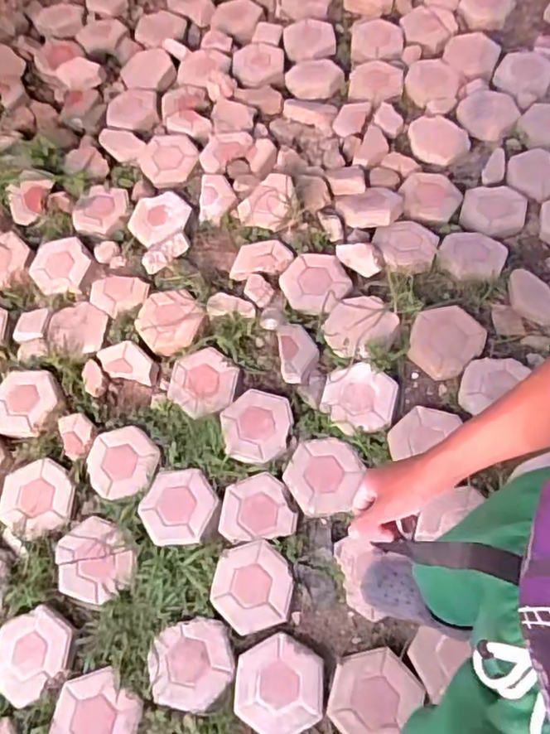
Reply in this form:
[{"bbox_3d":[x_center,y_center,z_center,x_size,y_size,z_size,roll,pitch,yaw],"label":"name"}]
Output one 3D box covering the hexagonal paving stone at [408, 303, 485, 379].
[{"bbox_3d":[0.482,-0.083,1.620,0.210,0.040,0.195,-40,69,-13],"label":"hexagonal paving stone"}]

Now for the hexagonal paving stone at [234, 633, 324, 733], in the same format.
[{"bbox_3d":[0.010,0.738,1.313,0.202,0.044,0.209,3,66,6],"label":"hexagonal paving stone"}]

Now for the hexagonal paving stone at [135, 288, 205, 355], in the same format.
[{"bbox_3d":[-0.326,-0.142,1.746,0.198,0.034,0.209,17,68,12],"label":"hexagonal paving stone"}]

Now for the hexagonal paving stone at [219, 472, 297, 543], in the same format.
[{"bbox_3d":[-0.047,0.366,1.494,0.192,0.034,0.164,-6,65,2],"label":"hexagonal paving stone"}]

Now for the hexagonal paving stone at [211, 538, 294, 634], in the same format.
[{"bbox_3d":[-0.057,0.542,1.414,0.194,0.032,0.201,-16,65,-3],"label":"hexagonal paving stone"}]

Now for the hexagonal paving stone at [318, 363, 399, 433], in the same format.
[{"bbox_3d":[0.229,0.085,1.555,0.197,0.032,0.183,34,72,18],"label":"hexagonal paving stone"}]

